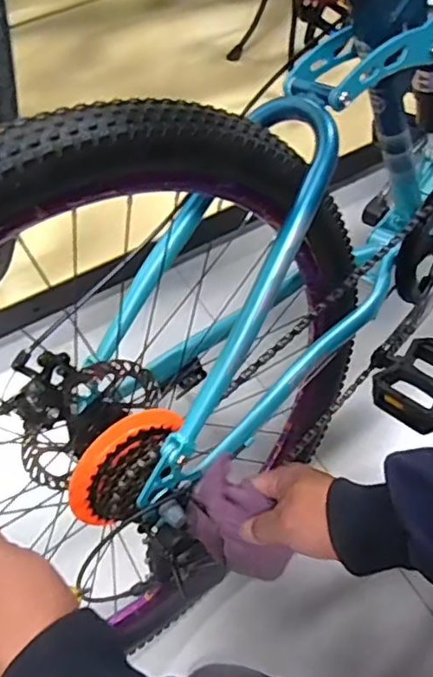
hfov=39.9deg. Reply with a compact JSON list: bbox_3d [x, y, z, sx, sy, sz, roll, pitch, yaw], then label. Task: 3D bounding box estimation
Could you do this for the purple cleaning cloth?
[{"bbox_3d":[0.018,0.170,0.545,0.061,0.052,0.104,-33,61,-18],"label":"purple cleaning cloth"}]

